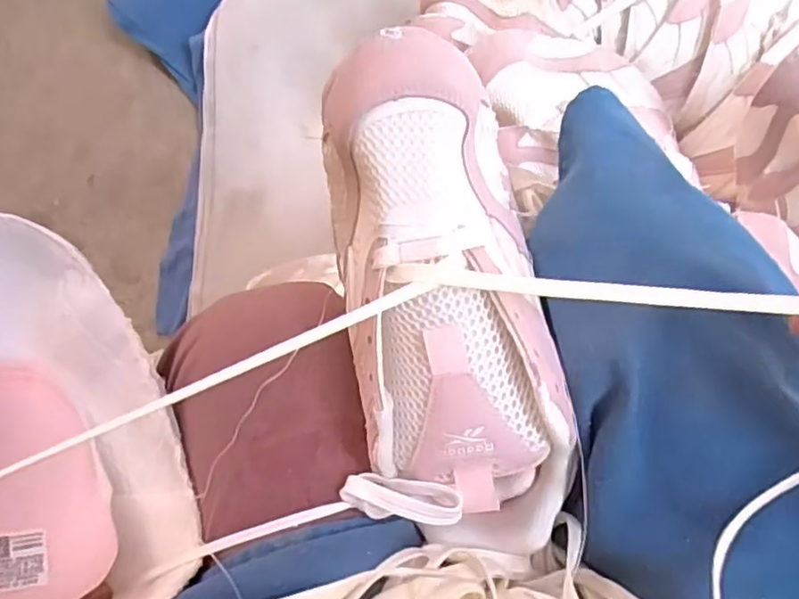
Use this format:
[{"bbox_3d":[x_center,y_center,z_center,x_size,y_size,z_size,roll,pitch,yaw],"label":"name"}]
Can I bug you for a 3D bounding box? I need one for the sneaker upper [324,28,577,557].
[{"bbox_3d":[0.021,0.005,0.280,0.080,0.051,0.219,-13,96,5],"label":"sneaker upper"}]

